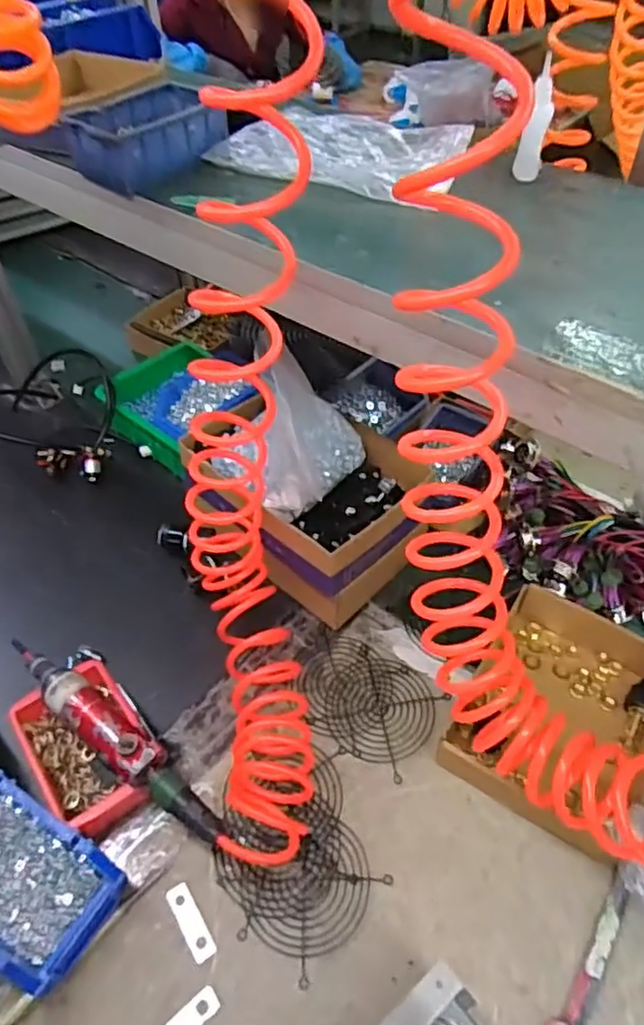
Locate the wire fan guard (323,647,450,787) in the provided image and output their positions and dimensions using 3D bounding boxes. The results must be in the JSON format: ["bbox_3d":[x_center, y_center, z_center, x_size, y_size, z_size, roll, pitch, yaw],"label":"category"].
[{"bbox_3d":[0.061,0.208,0.686,0.111,0.012,0.110,23,53,20],"label":"wire fan guard"}]

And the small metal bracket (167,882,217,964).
[{"bbox_3d":[-0.113,0.352,0.560,0.018,0.006,0.064,-27,53,-21],"label":"small metal bracket"}]

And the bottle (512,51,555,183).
[{"bbox_3d":[0.195,-0.355,0.590,0.024,0.092,0.031,10,49,10],"label":"bottle"}]

